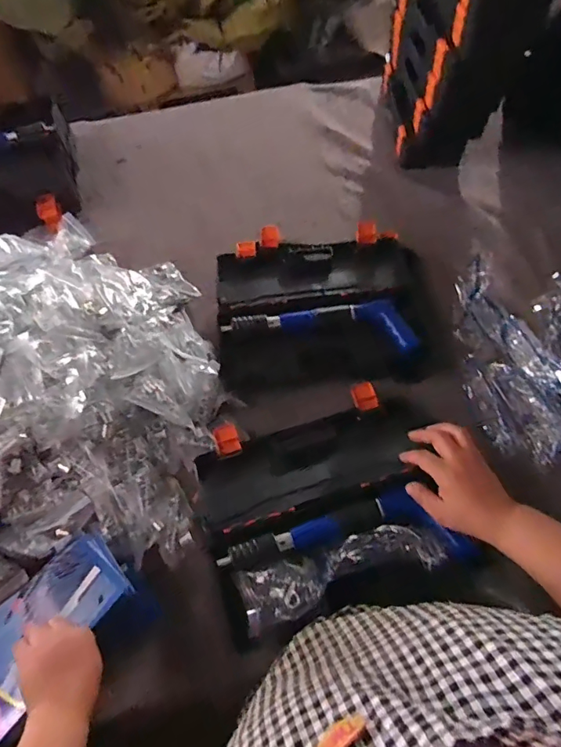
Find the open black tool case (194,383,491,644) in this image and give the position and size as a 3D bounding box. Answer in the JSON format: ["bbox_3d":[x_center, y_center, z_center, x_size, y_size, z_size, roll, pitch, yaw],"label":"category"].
[{"bbox_3d":[0.065,0.172,0.647,0.333,0.093,0.278,-17,63,-5],"label":"open black tool case"}]

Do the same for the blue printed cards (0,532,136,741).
[{"bbox_3d":[-0.301,0.317,0.579,0.125,0.029,0.222,38,70,20],"label":"blue printed cards"}]

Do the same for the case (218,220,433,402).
[{"bbox_3d":[0.069,-0.144,0.830,0.360,0.079,0.359,-8,63,0],"label":"case"}]

